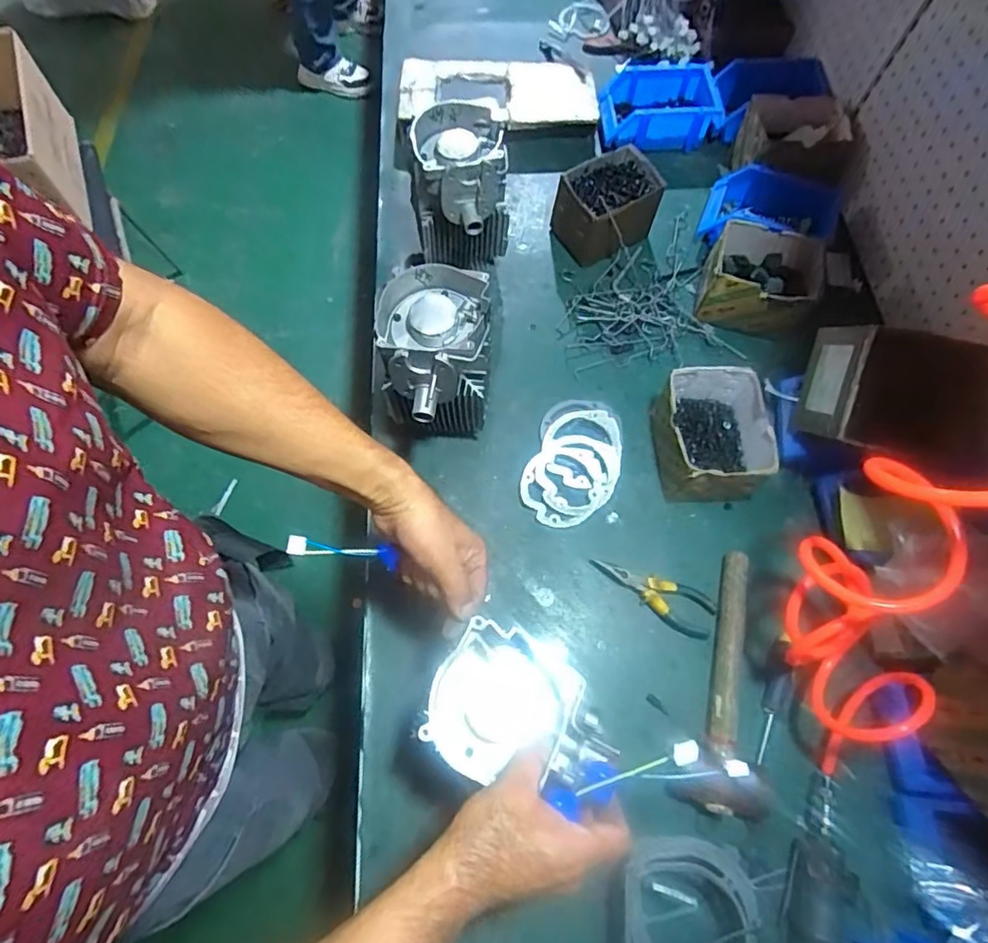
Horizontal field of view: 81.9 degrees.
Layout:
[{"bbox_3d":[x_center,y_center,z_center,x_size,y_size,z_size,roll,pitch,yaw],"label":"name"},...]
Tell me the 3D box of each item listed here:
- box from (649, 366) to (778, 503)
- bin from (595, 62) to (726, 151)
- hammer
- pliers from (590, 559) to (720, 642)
[{"bbox_3d":[0.278,-0.045,0.730,0.124,0.092,0.150,-1,68,-2],"label":"box"},{"bbox_3d":[0.284,-0.629,0.990,0.204,0.091,0.154,-6,69,-4],"label":"bin"},{"bbox_3d":[0.274,0.232,0.643,0.093,0.046,0.288,18,69,5],"label":"hammer"},{"bbox_3d":[0.190,0.144,0.683,0.151,0.011,0.051,27,70,8],"label":"pliers"}]

